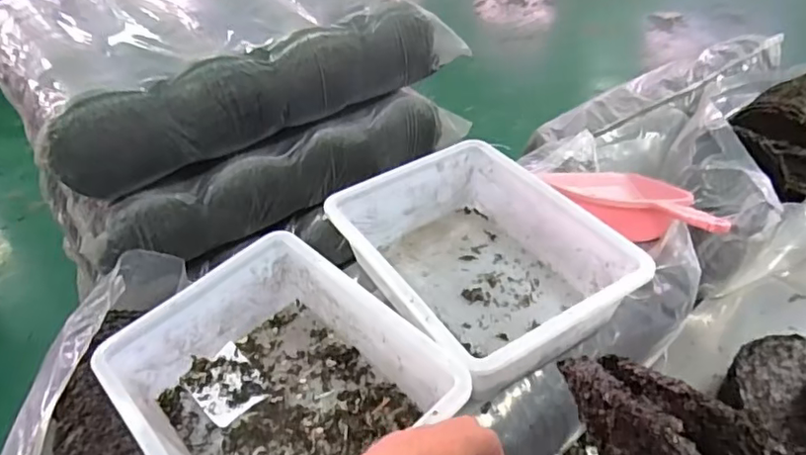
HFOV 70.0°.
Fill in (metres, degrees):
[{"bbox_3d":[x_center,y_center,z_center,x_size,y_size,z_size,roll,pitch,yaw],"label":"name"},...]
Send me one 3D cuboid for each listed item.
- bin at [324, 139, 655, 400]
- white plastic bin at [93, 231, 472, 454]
[{"bbox_3d":[0.092,0.042,0.783,0.275,0.116,0.363,-26,46,-22],"label":"bin"},{"bbox_3d":[-0.147,0.178,0.656,0.283,0.139,0.343,-29,47,-25],"label":"white plastic bin"}]

